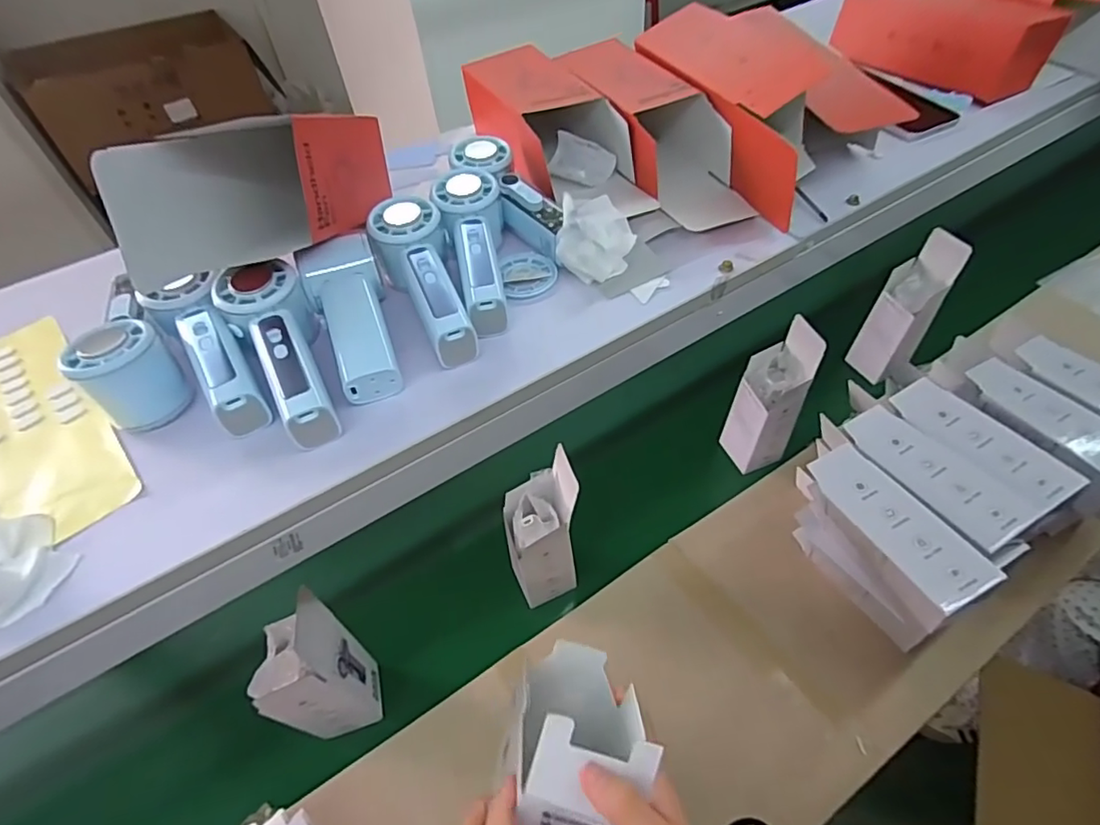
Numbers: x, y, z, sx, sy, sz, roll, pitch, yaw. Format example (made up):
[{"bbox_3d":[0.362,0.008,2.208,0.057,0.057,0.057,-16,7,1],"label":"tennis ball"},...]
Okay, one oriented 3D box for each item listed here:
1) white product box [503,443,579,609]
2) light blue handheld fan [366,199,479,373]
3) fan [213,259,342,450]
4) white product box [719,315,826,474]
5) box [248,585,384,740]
[{"bbox_3d":[-0.010,0.153,0.715,0.092,0.217,0.084,-14,50,-7],"label":"white product box"},{"bbox_3d":[-0.094,-0.098,0.444,0.055,0.046,0.162,-21,64,-13],"label":"light blue handheld fan"},{"bbox_3d":[-0.192,-0.040,0.406,0.058,0.052,0.157,-23,65,-14],"label":"fan"},{"bbox_3d":[0.318,-0.009,0.822,0.079,0.232,0.087,-17,51,-10],"label":"white product box"},{"bbox_3d":[-0.258,0.291,0.624,0.080,0.224,0.082,-19,51,-12],"label":"box"}]

